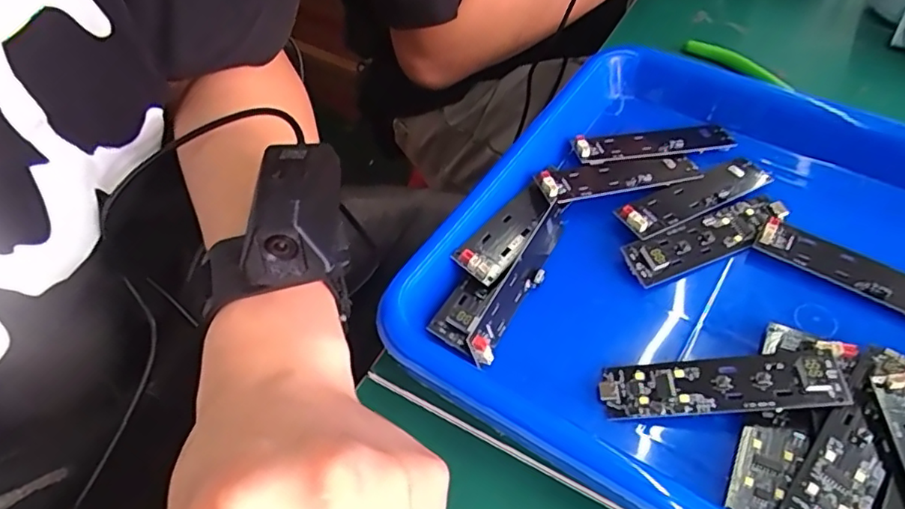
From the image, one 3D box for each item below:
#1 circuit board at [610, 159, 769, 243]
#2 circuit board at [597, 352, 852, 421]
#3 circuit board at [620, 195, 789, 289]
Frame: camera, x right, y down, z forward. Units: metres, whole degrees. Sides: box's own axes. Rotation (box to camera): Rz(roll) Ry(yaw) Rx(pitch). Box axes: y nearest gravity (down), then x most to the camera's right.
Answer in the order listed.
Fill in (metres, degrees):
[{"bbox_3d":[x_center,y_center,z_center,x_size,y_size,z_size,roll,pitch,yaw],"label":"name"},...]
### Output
[{"bbox_3d":[0.131,-0.034,0.309,0.095,0.008,0.025,-24,56,-16],"label":"circuit board"},{"bbox_3d":[0.109,0.055,0.241,0.090,0.008,0.022,-7,52,14],"label":"circuit board"},{"bbox_3d":[0.129,-0.009,0.295,0.091,0.011,0.025,-21,55,-13],"label":"circuit board"}]

